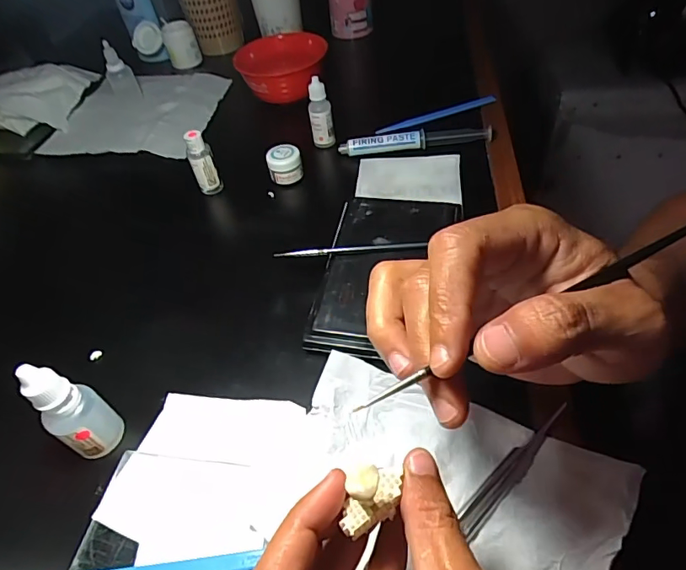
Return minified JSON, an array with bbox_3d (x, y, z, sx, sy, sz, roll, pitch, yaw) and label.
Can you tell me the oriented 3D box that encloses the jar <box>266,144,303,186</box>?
[{"bbox_3d":[-0.056,-0.116,0.463,0.032,0.033,0.025,-9,49,-1],"label":"jar"}]

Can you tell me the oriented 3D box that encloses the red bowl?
[{"bbox_3d":[-0.070,-0.255,0.564,0.113,0.048,0.105,-3,49,4],"label":"red bowl"}]

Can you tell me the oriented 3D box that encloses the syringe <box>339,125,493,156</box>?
[{"bbox_3d":[0.073,-0.148,0.475,0.152,0.016,0.011,-4,49,4],"label":"syringe"}]

